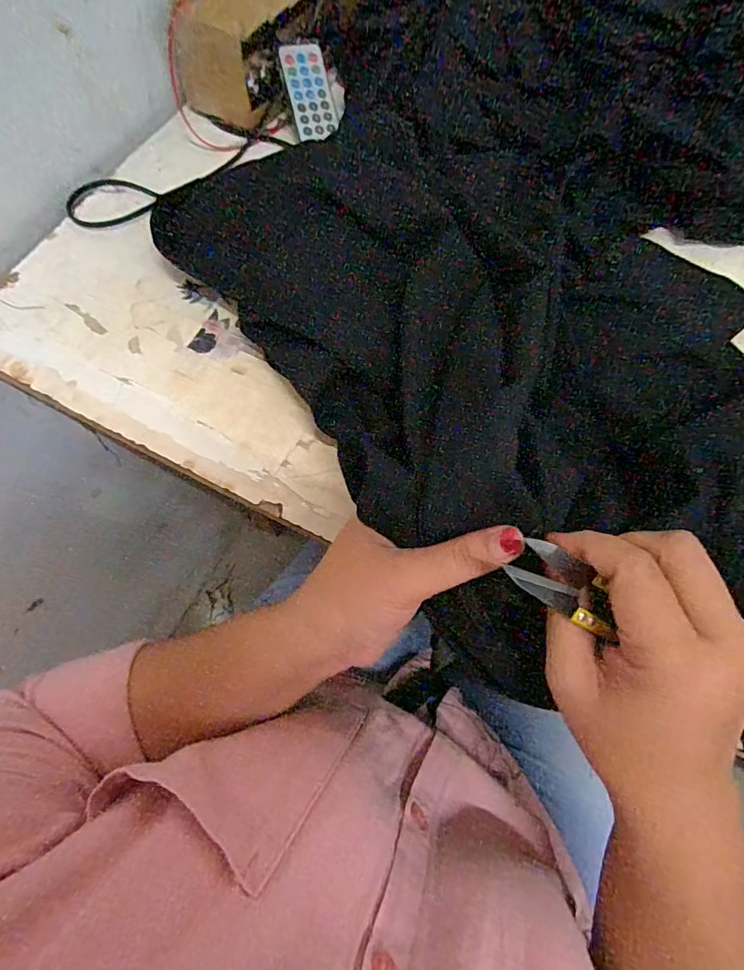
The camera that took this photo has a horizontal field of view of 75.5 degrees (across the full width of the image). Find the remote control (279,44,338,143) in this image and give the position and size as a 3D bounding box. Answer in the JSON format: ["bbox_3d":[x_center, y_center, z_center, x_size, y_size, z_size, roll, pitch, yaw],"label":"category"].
[{"bbox_3d":[-0.055,-0.350,0.431,0.040,0.006,0.073,-18,102,-17],"label":"remote control"}]

